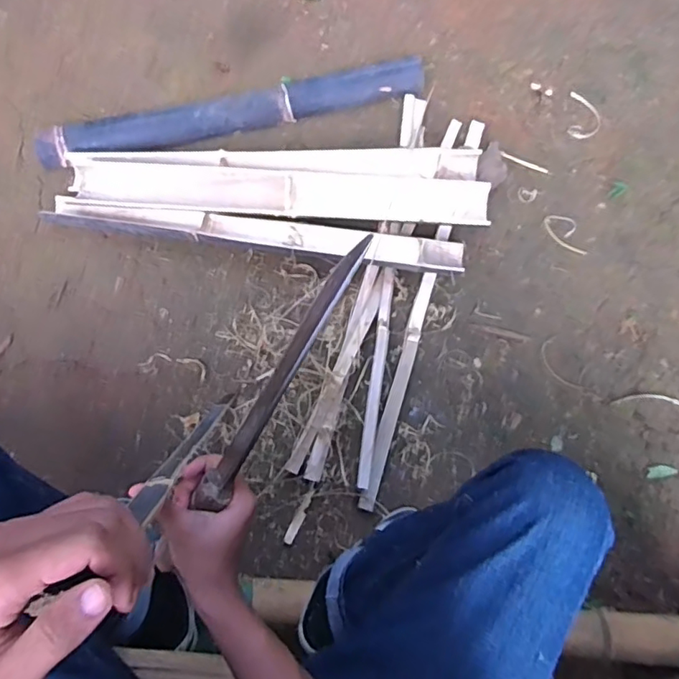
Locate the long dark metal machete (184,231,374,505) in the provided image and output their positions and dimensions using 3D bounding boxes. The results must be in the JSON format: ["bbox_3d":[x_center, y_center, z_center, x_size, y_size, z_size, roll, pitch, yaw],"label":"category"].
[{"bbox_3d":[-0.047,0.030,0.456,0.021,0.019,0.254,32,100,9],"label":"long dark metal machete"}]

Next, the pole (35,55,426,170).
[{"bbox_3d":[-0.241,-0.533,1.311,0.915,0.061,0.093,-14,73,-6],"label":"pole"}]

